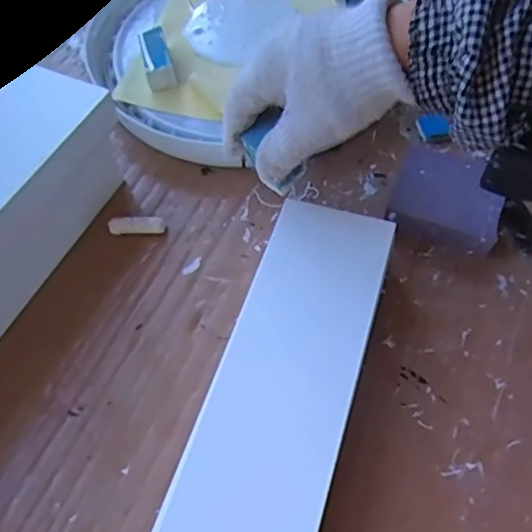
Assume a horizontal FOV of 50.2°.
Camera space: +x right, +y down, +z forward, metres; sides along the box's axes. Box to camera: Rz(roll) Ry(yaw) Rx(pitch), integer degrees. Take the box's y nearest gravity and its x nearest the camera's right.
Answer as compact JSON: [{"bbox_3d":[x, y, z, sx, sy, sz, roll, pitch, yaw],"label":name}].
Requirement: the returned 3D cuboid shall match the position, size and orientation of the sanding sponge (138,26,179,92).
[{"bbox_3d":[-0.102,-0.194,0.529,0.024,0.022,0.061,-15,57,-6],"label":"sanding sponge"}]

